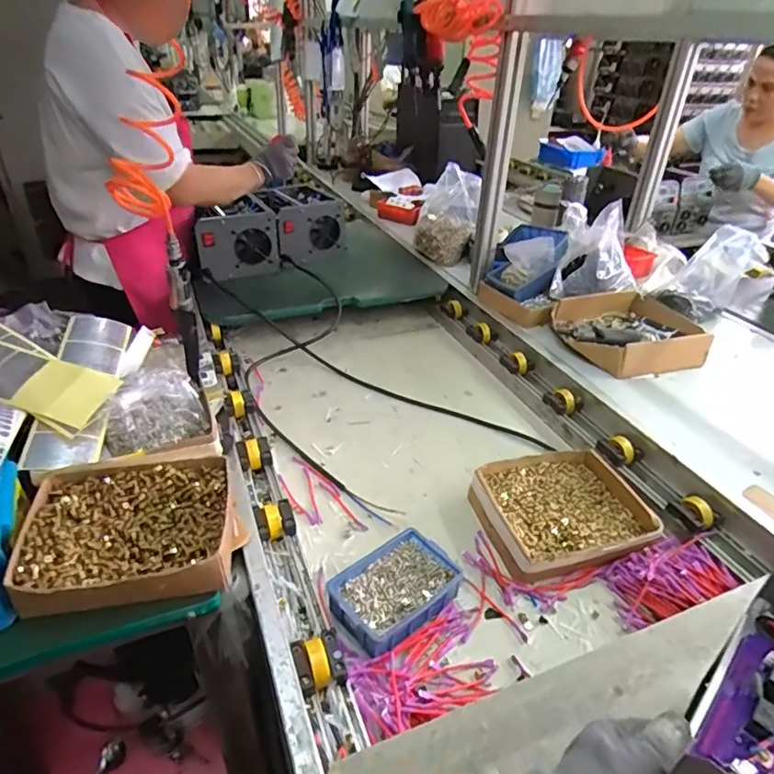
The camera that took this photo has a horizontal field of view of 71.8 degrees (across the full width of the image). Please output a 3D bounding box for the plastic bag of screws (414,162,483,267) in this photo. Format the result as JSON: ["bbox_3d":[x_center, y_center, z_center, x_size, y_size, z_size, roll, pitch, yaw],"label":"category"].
[{"bbox_3d":[0.160,-0.465,1.456,0.151,0.204,0.185,7,33,8],"label":"plastic bag of screws"}]

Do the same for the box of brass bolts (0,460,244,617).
[{"bbox_3d":[-0.289,0.163,0.617,0.222,0.055,0.185,-6,34,-13],"label":"box of brass bolts"}]

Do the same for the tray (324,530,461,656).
[{"bbox_3d":[0.011,0.252,0.661,0.153,0.050,0.100,-23,41,-33],"label":"tray"}]

